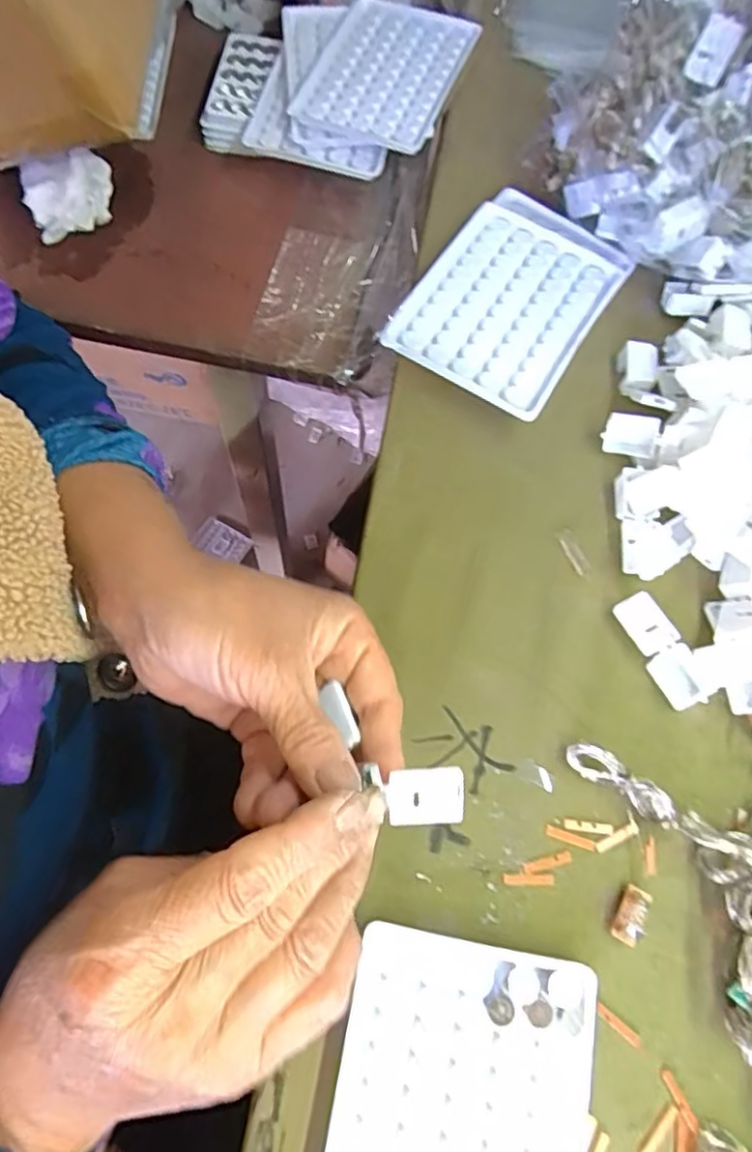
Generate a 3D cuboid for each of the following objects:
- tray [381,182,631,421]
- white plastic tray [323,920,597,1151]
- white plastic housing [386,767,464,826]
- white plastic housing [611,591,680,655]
[{"bbox_3d":[0.078,-0.159,0.363,0.094,0.020,0.142,32,72,7],"label":"tray"},{"bbox_3d":[0.031,0.209,0.235,0.096,0.010,0.129,12,71,0],"label":"white plastic tray"},{"bbox_3d":[0.018,0.082,0.235,0.028,0.007,0.021,-2,94,-4],"label":"white plastic housing"},{"bbox_3d":[0.130,0.024,0.307,0.019,0.008,0.029,-29,75,-13],"label":"white plastic housing"}]

